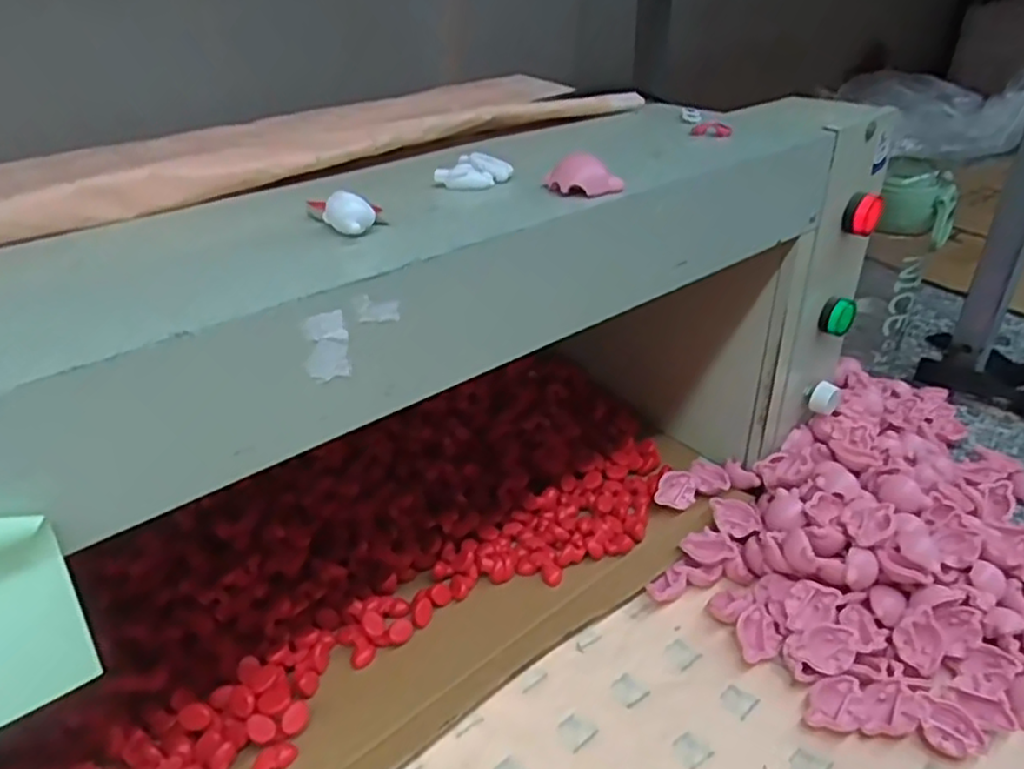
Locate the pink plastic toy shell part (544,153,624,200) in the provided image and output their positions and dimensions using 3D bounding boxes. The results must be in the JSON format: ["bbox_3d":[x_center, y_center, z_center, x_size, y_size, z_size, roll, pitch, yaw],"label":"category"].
[{"bbox_3d":[0.034,-0.098,0.325,0.036,0.016,0.020,2,33,3],"label":"pink plastic toy shell part"}]

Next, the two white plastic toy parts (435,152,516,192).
[{"bbox_3d":[-0.019,-0.106,0.345,0.032,0.013,0.021,13,36,20],"label":"two white plastic toy parts"}]

